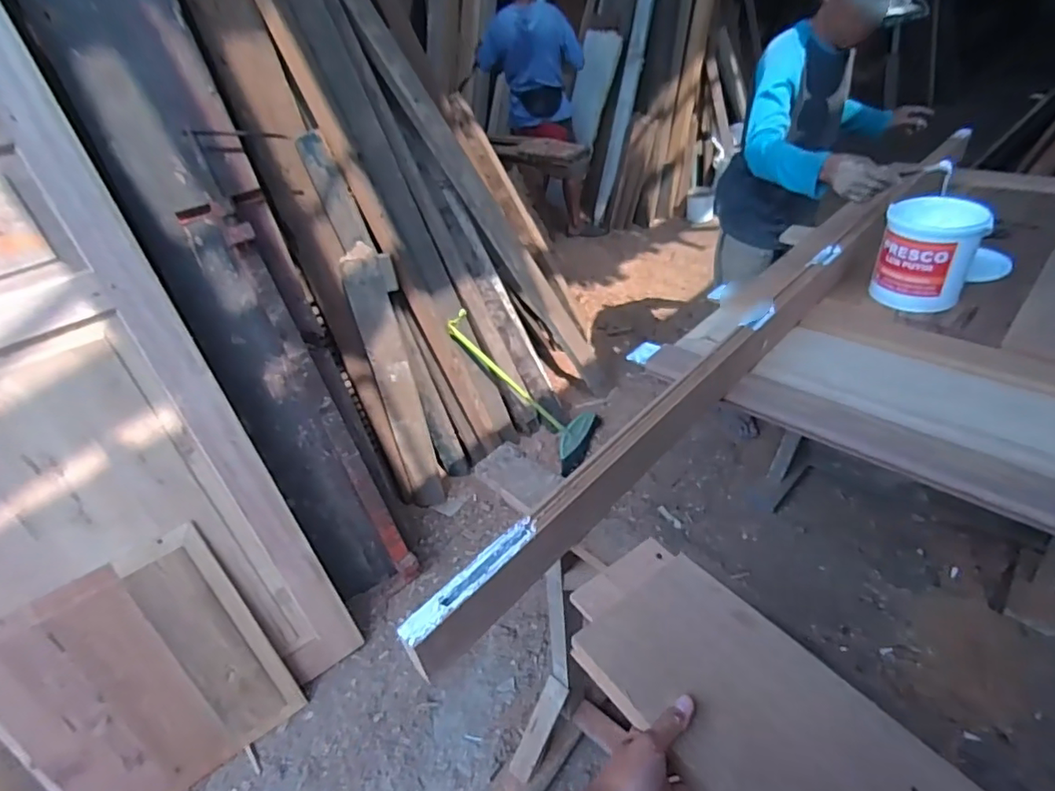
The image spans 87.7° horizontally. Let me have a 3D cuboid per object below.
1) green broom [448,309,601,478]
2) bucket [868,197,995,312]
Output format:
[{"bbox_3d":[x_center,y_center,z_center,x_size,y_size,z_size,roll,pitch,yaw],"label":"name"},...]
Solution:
[{"bbox_3d":[-0.026,-0.016,1.973,0.135,0.715,0.255,-37,25,33],"label":"green broom"},{"bbox_3d":[0.871,-0.308,1.205,0.175,0.199,0.155,22,47,31],"label":"bucket"}]

